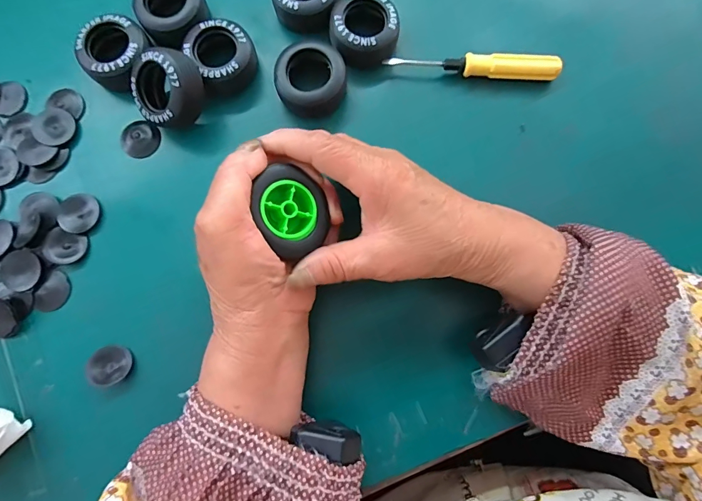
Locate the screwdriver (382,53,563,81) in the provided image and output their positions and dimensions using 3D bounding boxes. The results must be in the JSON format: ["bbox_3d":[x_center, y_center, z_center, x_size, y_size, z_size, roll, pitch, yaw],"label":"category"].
[{"bbox_3d":[0.087,-0.133,0.288,0.120,0.013,0.014,3,80,1],"label":"screwdriver"}]

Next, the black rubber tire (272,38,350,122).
[{"bbox_3d":[-0.028,-0.120,0.287,0.050,0.033,0.043,-7,80,-1],"label":"black rubber tire"}]

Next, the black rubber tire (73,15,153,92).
[{"bbox_3d":[-0.169,-0.141,0.292,0.048,0.026,0.046,0,80,1],"label":"black rubber tire"}]

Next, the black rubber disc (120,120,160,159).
[{"bbox_3d":[-0.155,-0.082,0.291,0.026,0.006,0.027,0,80,1],"label":"black rubber disc"}]

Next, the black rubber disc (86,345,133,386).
[{"bbox_3d":[-0.159,0.075,0.262,0.024,0.005,0.024,0,80,1],"label":"black rubber disc"}]

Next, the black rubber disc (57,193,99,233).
[{"bbox_3d":[-0.193,-0.027,0.282,0.025,0.004,0.027,0,80,1],"label":"black rubber disc"}]

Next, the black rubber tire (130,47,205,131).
[{"bbox_3d":[-0.125,-0.111,0.275,0.045,0.025,0.048,24,116,17],"label":"black rubber tire"}]

